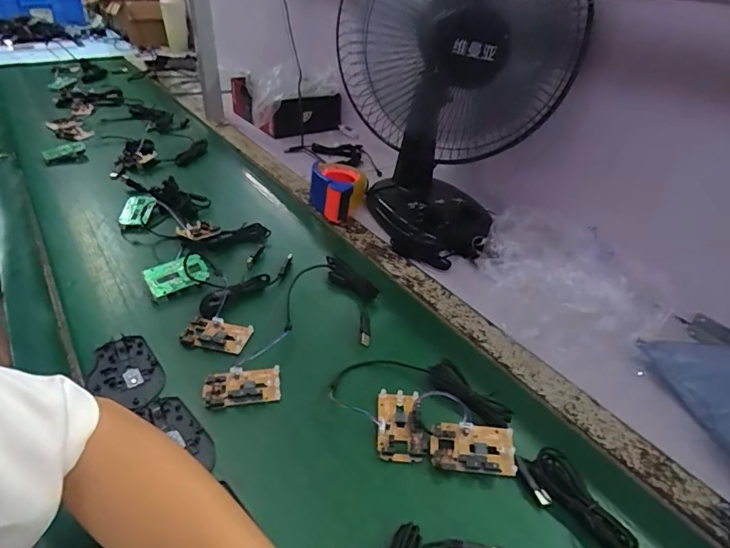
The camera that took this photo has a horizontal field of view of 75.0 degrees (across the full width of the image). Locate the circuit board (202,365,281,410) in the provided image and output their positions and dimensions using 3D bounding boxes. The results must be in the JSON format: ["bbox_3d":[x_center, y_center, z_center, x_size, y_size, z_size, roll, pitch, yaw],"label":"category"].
[{"bbox_3d":[-0.131,0.119,0.505,0.077,0.008,0.045,-2,36,-9],"label":"circuit board"}]

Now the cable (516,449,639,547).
[{"bbox_3d":[0.187,0.217,0.391,0.050,0.022,0.157,-6,36,-15],"label":"cable"}]

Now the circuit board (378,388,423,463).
[{"bbox_3d":[0.034,0.150,0.477,0.041,0.012,0.078,4,35,-1],"label":"circuit board"}]

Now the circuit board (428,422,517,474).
[{"bbox_3d":[0.102,0.165,0.452,0.077,0.011,0.042,6,52,3],"label":"circuit board"}]

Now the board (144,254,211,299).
[{"bbox_3d":[-0.251,0.001,0.640,0.077,0.016,0.048,-18,56,-27],"label":"board"}]

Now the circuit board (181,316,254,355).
[{"bbox_3d":[-0.177,0.074,0.571,0.076,0.014,0.044,11,35,8],"label":"circuit board"}]

